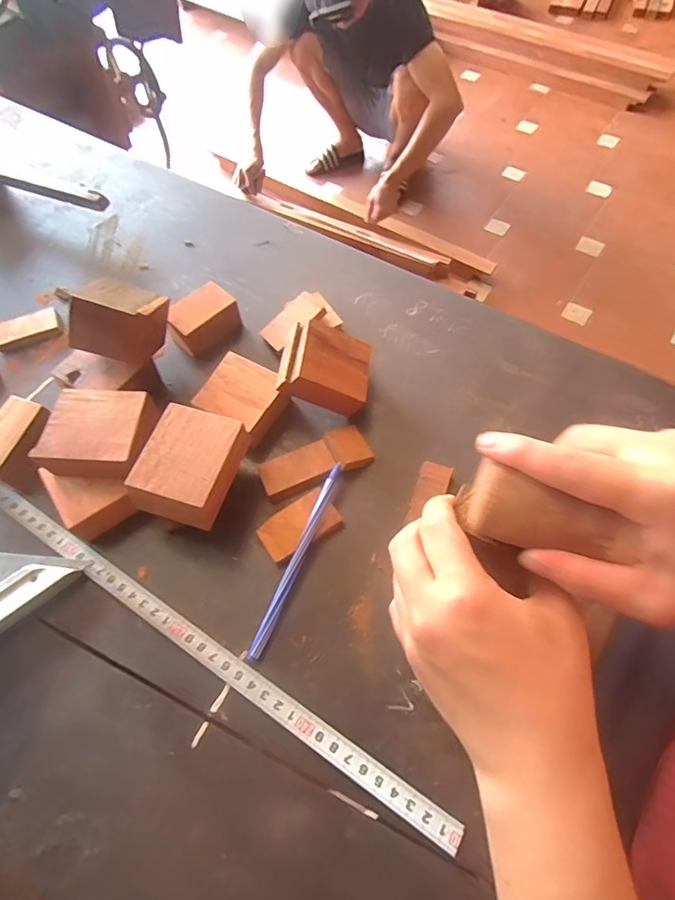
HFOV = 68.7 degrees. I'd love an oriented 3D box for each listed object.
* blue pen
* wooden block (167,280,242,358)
[{"bbox_3d":[-0.026,0.070,0.331,0.008,0.010,0.138,20,70,13],"label":"blue pen"},{"bbox_3d":[-0.114,-0.112,0.418,0.038,0.026,0.056,36,69,18],"label":"wooden block"}]

